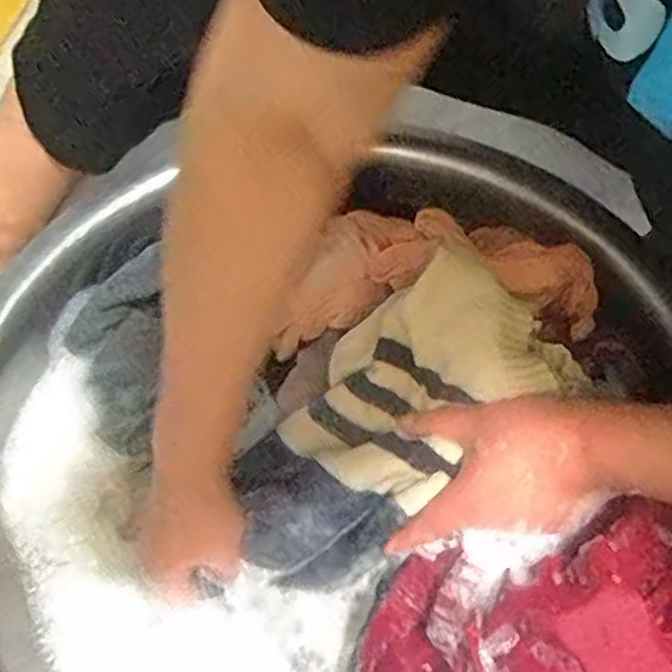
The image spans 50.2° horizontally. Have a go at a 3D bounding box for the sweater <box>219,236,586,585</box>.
[{"bbox_3d":[0.036,0.070,0.498,0.131,0.054,0.256,44,100,19],"label":"sweater"}]

